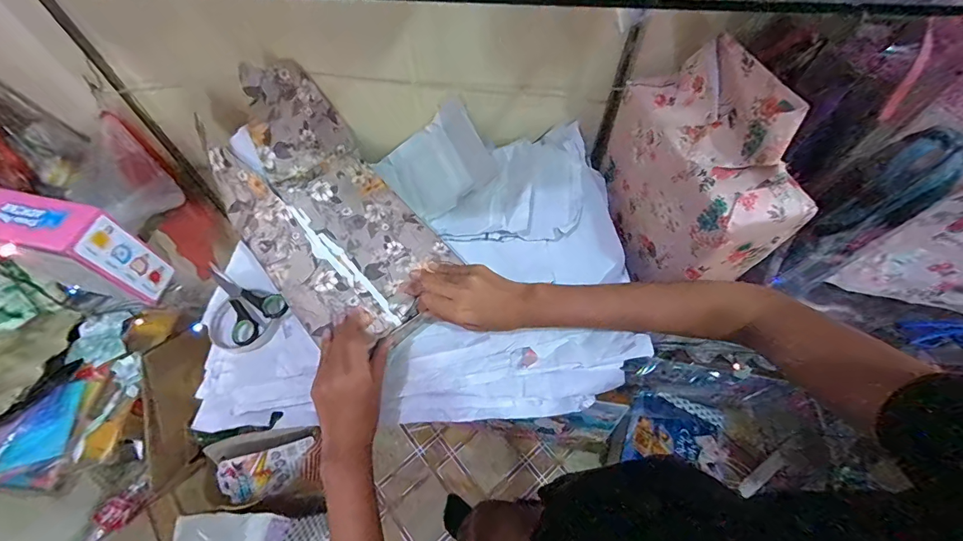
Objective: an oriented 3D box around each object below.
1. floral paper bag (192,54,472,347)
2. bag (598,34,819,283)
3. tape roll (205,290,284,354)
[{"bbox_3d":[-0.181,-0.077,0.473,0.184,0.147,0.299,-35,66,-18],"label":"floral paper bag"},{"bbox_3d":[0.226,-0.106,0.446,0.098,0.222,0.201,-8,60,-4],"label":"bag"},{"bbox_3d":[-0.301,0.064,0.525,0.087,0.015,0.086,0,60,0],"label":"tape roll"}]

